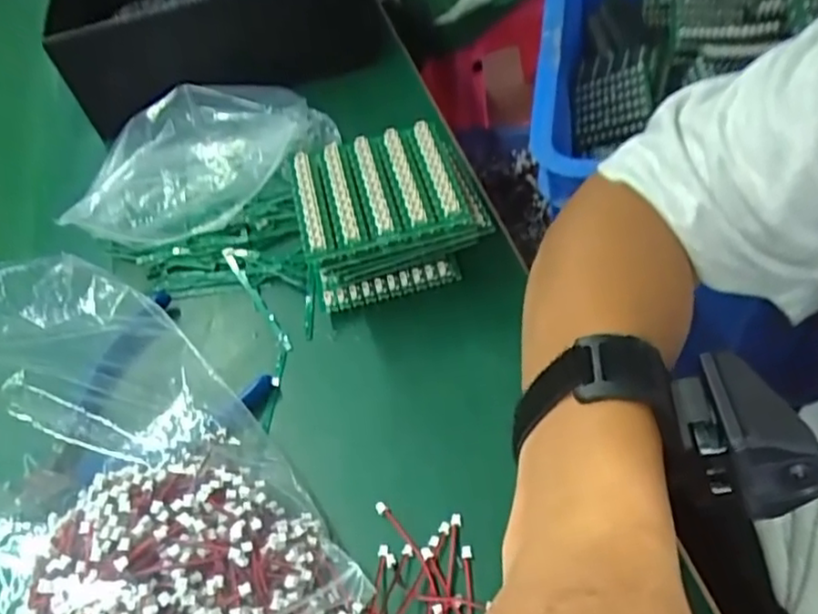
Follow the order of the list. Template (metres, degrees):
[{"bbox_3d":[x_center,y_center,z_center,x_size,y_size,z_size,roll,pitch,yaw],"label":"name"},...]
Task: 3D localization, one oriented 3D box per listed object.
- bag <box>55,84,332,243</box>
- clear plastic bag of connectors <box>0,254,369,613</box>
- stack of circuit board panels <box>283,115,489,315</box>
[{"bbox_3d":[-0.130,-0.101,0.441,0.178,0.064,0.075,-34,54,-13],"label":"bag"},{"bbox_3d":[-0.151,0.071,0.289,0.153,0.118,0.217,-36,55,-14],"label":"clear plastic bag of connectors"},{"bbox_3d":[-0.010,-0.053,0.391,0.104,0.062,0.082,-17,52,-1],"label":"stack of circuit board panels"}]

